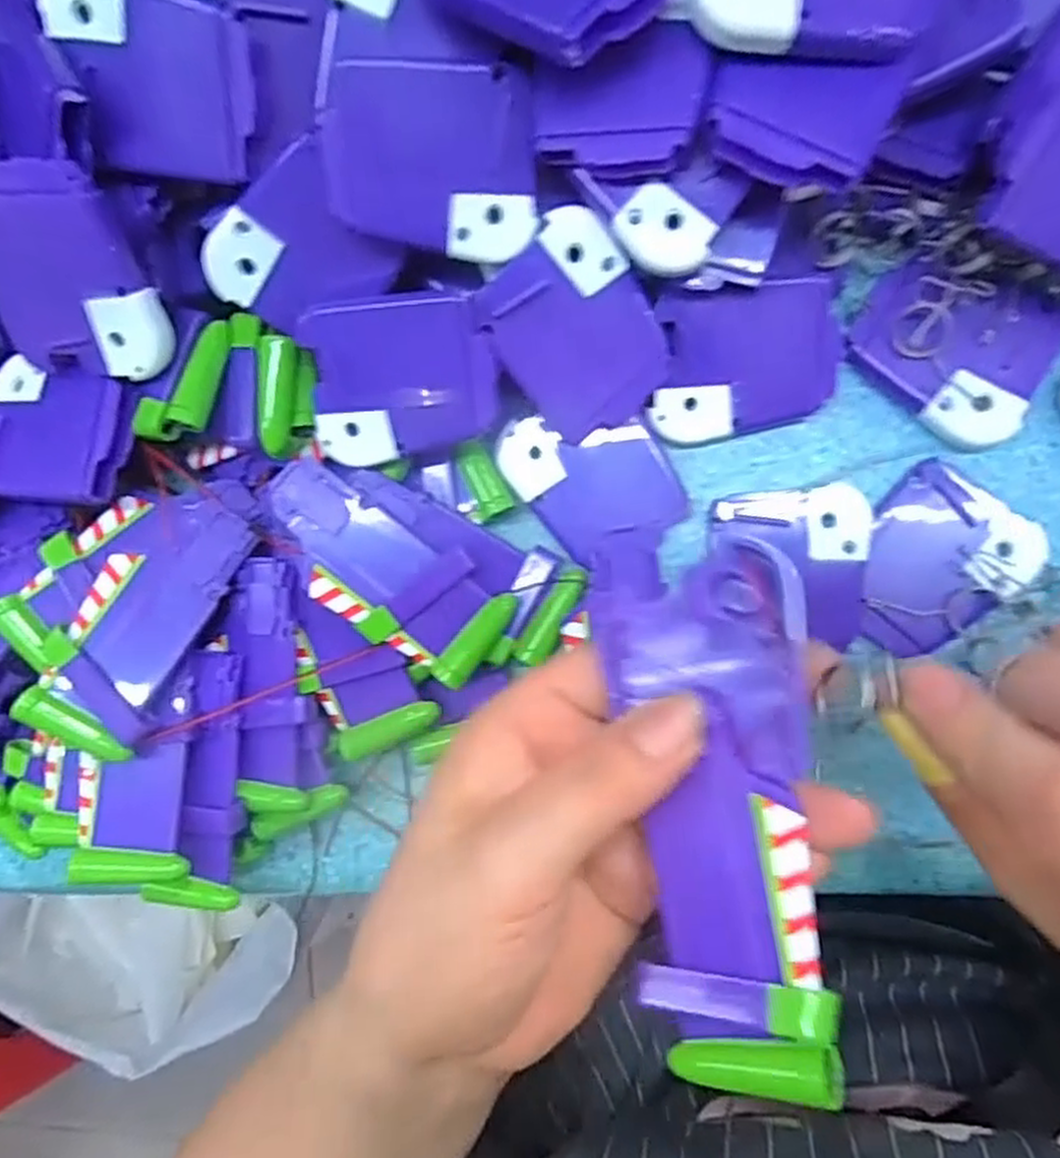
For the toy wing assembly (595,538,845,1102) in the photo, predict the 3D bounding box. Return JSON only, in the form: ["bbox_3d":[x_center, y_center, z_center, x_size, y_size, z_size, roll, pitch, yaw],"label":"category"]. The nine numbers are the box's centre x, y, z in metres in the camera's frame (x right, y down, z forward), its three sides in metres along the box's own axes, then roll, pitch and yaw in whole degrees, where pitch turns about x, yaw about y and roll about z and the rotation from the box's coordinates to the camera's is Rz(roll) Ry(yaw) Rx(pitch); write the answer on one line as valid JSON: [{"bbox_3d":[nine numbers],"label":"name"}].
[{"bbox_3d":[0.044,0.050,0.189,0.056,0.020,0.131,-12,70,34],"label":"toy wing assembly"}]

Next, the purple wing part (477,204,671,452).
[{"bbox_3d":[0.015,-0.080,0.249,0.048,0.004,0.062,-34,111,7],"label":"purple wing part"}]

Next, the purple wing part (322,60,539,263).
[{"bbox_3d":[-0.028,-0.122,0.225,0.059,0.004,0.049,-3,116,-9],"label":"purple wing part"}]

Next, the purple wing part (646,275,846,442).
[{"bbox_3d":[0.072,-0.074,0.258,0.063,0.004,0.048,-9,109,4],"label":"purple wing part"}]

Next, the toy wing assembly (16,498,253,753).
[{"bbox_3d":[-0.132,0.013,0.262,0.037,0.018,0.089,24,74,8],"label":"toy wing assembly"}]

